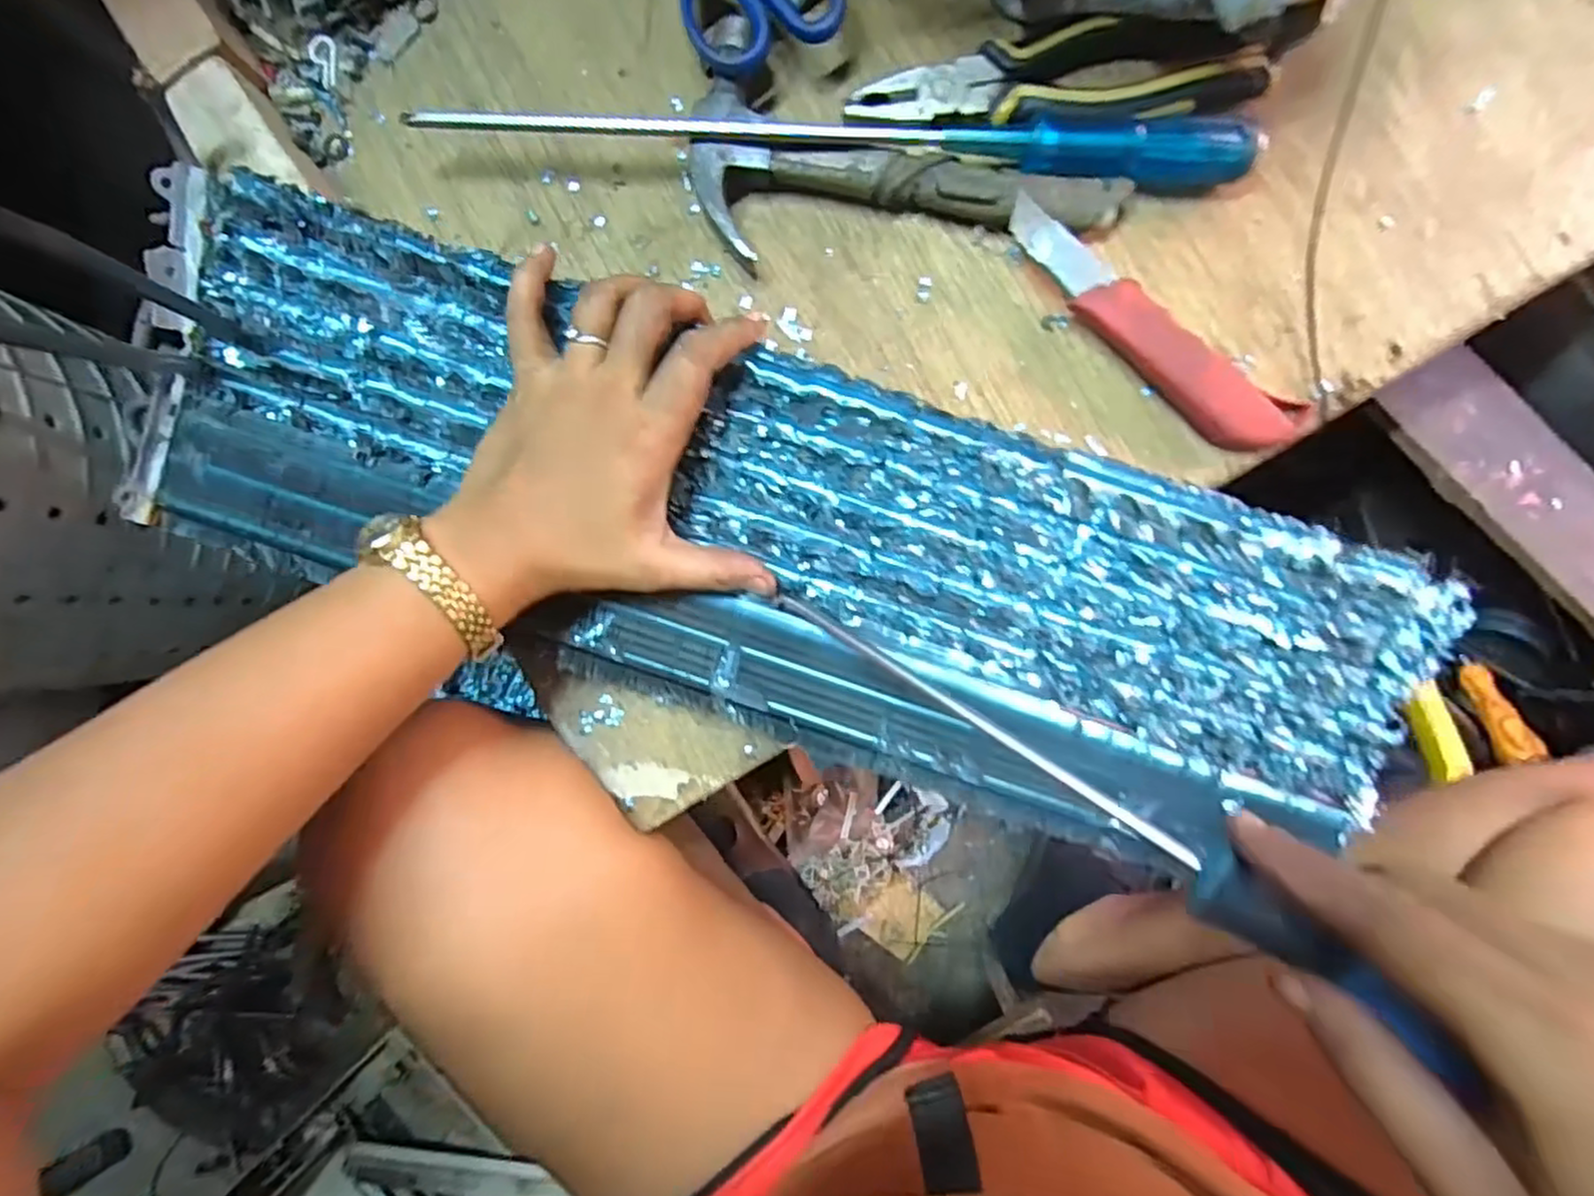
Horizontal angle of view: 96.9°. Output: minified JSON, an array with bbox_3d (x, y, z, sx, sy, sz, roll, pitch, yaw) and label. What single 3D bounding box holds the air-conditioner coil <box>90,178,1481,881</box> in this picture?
[{"bbox_3d":[-0.001,-0.022,0.332,0.575,0.047,0.167,18,94,-1],"label":"air-conditioner coil"}]

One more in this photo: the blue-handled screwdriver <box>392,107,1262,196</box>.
[{"bbox_3d":[0.014,-0.217,0.332,0.384,0.030,0.024,7,93,4],"label":"blue-handled screwdriver"}]

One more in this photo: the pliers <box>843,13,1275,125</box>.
[{"bbox_3d":[0.117,-0.237,0.331,0.179,0.025,0.047,-8,92,5],"label":"pliers"}]

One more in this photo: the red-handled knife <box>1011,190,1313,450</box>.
[{"bbox_3d":[0.164,-0.123,0.329,0.165,0.023,0.034,38,95,2],"label":"red-handled knife"}]

